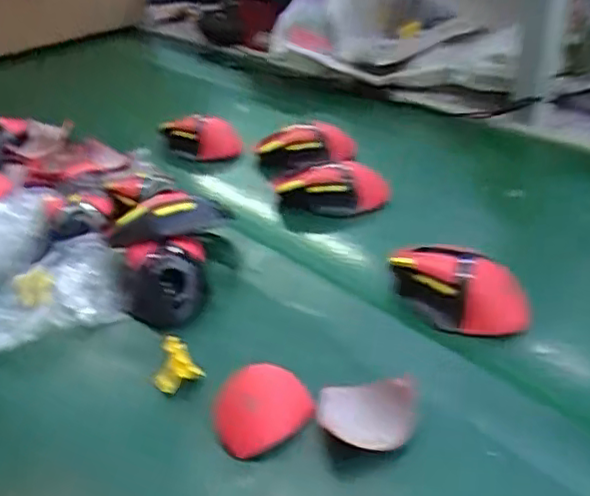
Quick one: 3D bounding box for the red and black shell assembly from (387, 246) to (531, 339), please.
[{"bbox_3d":[0.125,0.035,0.506,0.061,0.043,0.115,-23,36,-26],"label":"red and black shell assembly"}]

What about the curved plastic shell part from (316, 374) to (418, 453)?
[{"bbox_3d":[0.045,0.103,0.406,0.062,0.015,0.046,-1,32,7],"label":"curved plastic shell part"}]

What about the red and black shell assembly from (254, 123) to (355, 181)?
[{"bbox_3d":[0.008,-0.124,0.803,0.112,0.057,0.074,11,35,25],"label":"red and black shell assembly"}]

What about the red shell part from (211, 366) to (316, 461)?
[{"bbox_3d":[-0.021,0.103,0.417,0.061,0.011,0.054,-21,57,-6],"label":"red shell part"}]

